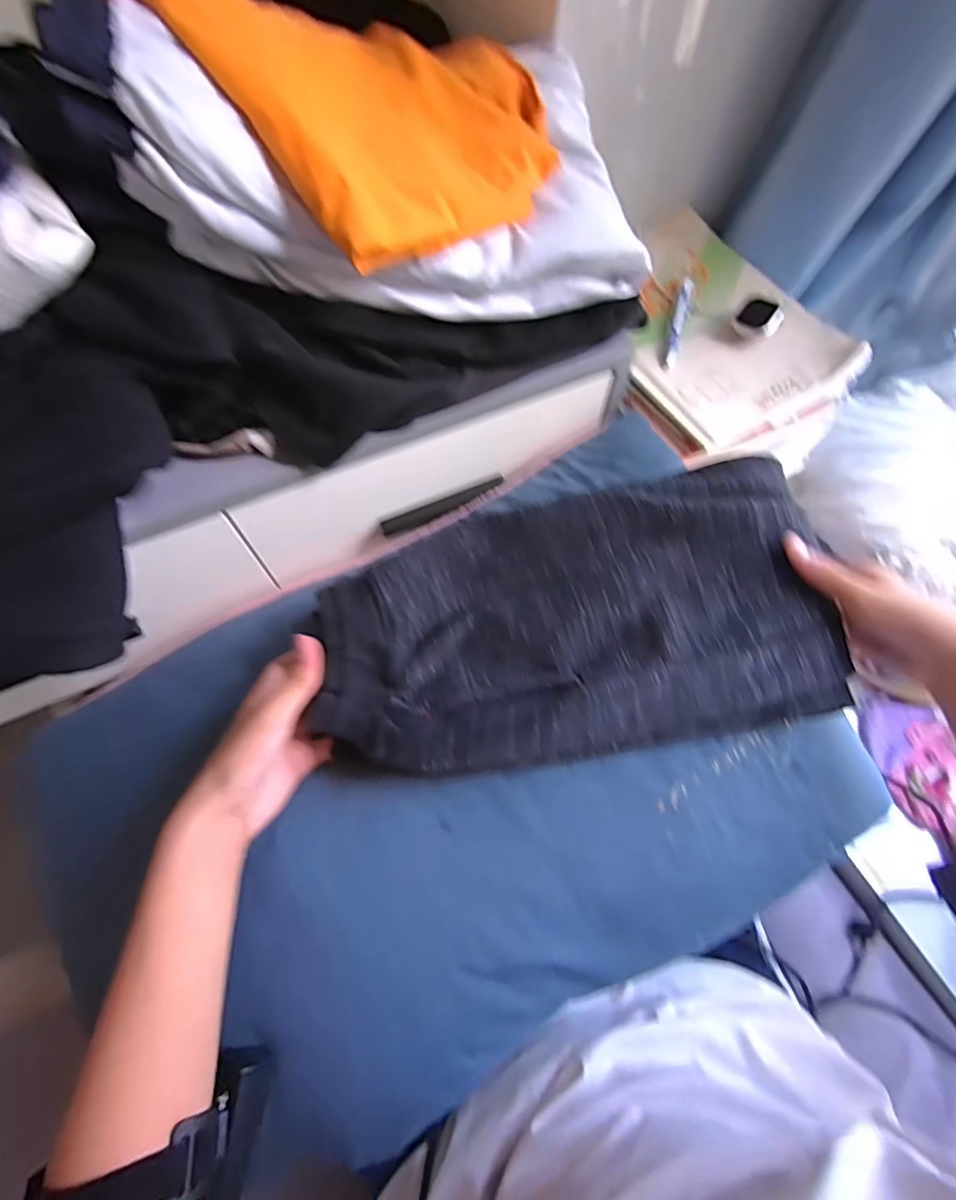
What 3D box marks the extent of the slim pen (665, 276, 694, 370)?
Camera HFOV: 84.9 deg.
[{"bbox_3d":[0.217,-0.302,0.564,0.014,0.019,0.126,17,65,8],"label":"slim pen"}]

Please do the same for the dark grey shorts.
[{"bbox_3d":[0.074,0.013,0.400,0.380,0.053,0.195,-11,64,-5],"label":"dark grey shorts"}]

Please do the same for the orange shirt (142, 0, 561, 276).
[{"bbox_3d":[-0.065,-0.373,0.388,0.250,0.126,0.227,-41,70,-18],"label":"orange shirt"}]

